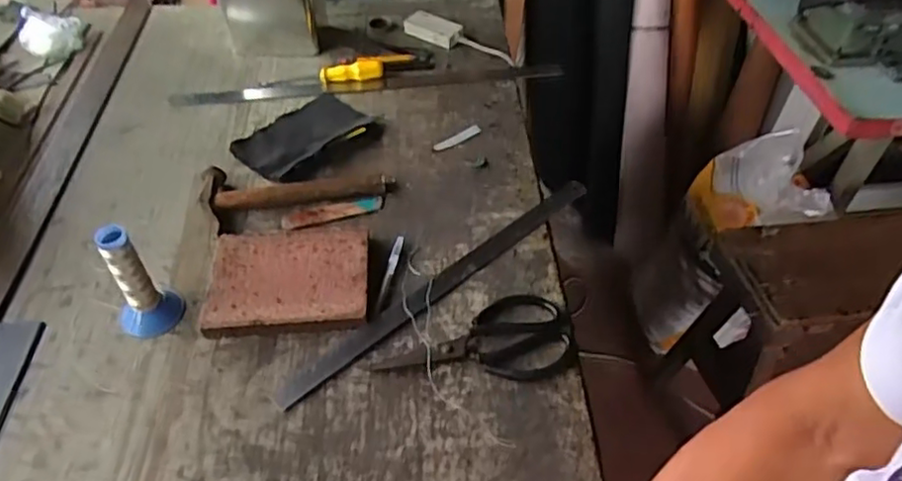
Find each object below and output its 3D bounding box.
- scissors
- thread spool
[{"bbox_3d":[0.027,0.105,0.705,0.203,0.011,0.104,-4,47,-4],"label":"scissors"},{"bbox_3d":[-0.340,0.044,0.701,0.064,0.132,0.058,-30,54,-25],"label":"thread spool"}]

